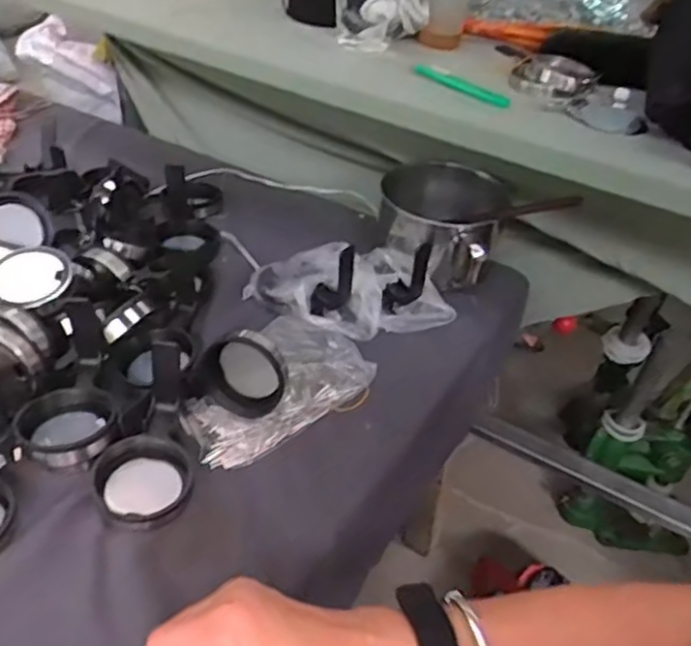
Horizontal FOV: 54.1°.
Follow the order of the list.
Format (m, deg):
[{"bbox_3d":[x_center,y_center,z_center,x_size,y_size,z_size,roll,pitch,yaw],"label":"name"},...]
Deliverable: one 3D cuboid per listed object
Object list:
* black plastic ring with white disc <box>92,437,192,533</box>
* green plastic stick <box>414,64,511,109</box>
[{"bbox_3d":[-0.148,0.115,0.497,0.071,0.032,0.056,-15,43,-22],"label":"black plastic ring with white disc"},{"bbox_3d":[0.114,-0.235,0.670,0.011,0.011,0.118,-26,48,-32],"label":"green plastic stick"}]

